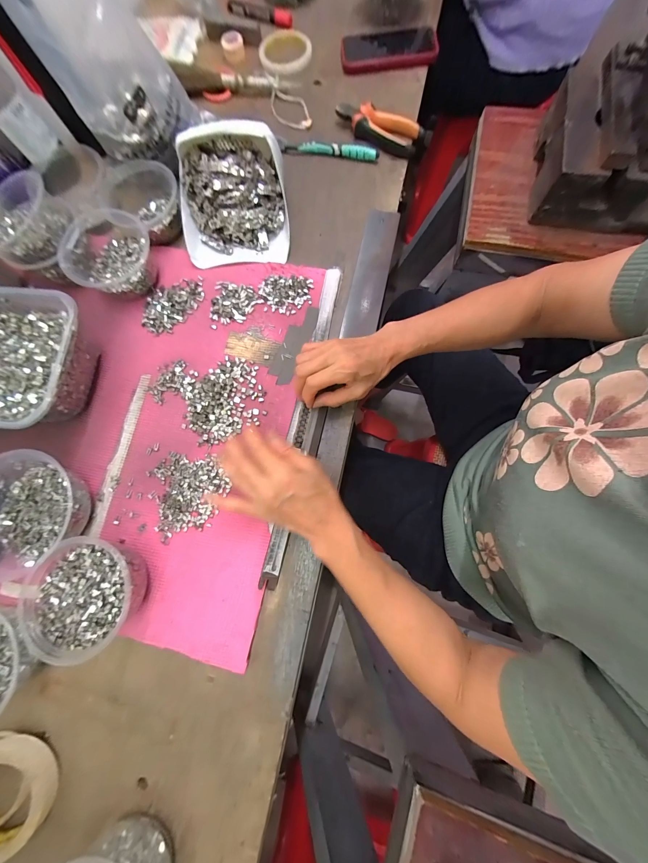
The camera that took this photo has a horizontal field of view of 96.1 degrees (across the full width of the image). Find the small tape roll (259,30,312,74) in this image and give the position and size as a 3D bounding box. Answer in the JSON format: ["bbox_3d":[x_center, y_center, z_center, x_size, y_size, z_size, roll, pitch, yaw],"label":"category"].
[{"bbox_3d":[-0.075,-0.718,0.551,0.093,0.020,0.095,-1,77,4],"label":"small tape roll"}]

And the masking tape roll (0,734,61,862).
[{"bbox_3d":[-0.339,0.382,0.305,0.095,0.031,0.090,-1,77,4],"label":"masking tape roll"}]

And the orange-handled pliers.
[{"bbox_3d":[0.094,-0.495,0.479,0.159,0.030,0.054,18,79,8],"label":"orange-handled pliers"}]

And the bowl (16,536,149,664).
[{"bbox_3d":[-0.260,0.177,0.324,0.114,0.057,0.111,-1,77,4],"label":"bowl"}]

